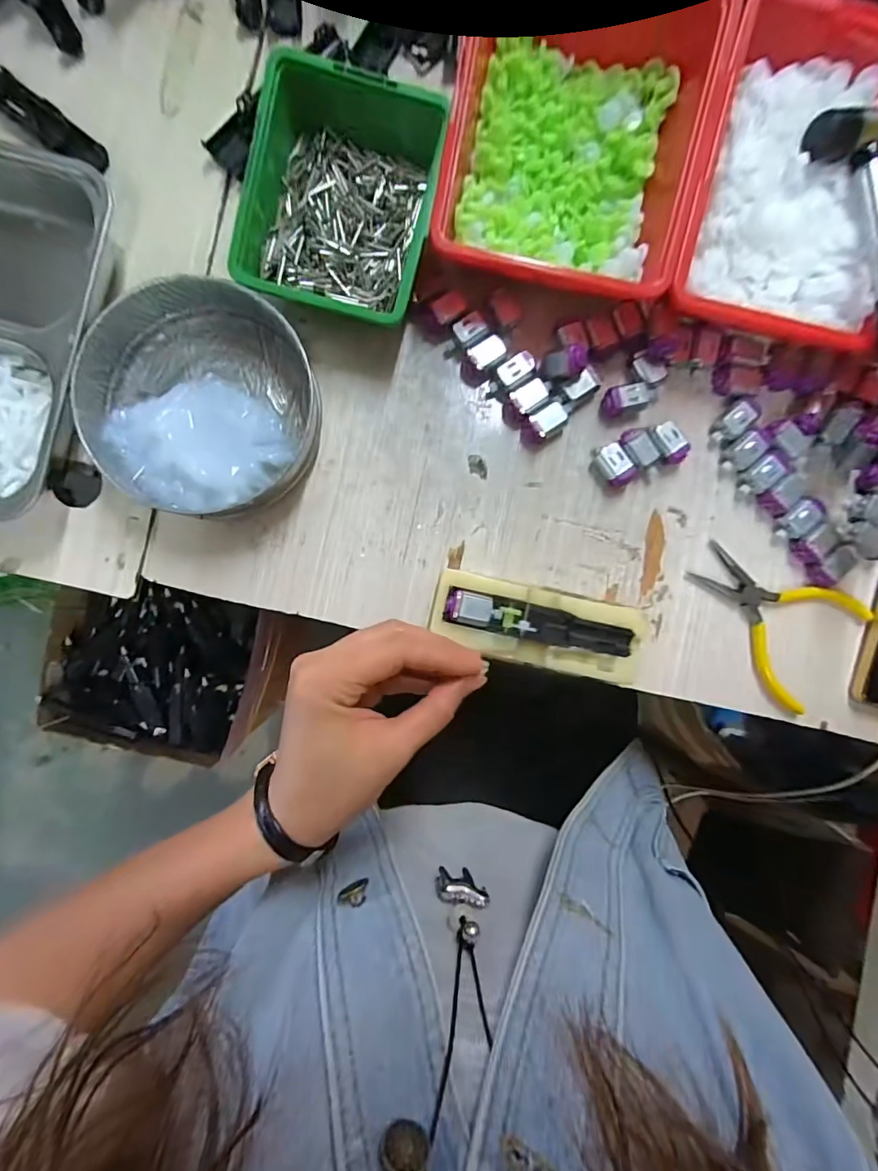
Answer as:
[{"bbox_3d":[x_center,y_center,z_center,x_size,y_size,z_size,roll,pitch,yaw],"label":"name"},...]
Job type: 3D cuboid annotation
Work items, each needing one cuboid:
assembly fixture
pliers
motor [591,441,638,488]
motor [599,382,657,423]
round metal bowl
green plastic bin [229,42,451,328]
[{"bbox_3d":[0.064,0.026,0.316,0.136,0.035,0.054,12,89,-1],"label":"assembly fixture"},{"bbox_3d":[0.230,0.018,0.332,0.115,0.011,0.088,40,89,-1],"label":"pliers"},{"bbox_3d":[0.118,-0.082,0.327,0.018,0.017,0.030,-31,91,-2],"label":"motor"},{"bbox_3d":[0.130,-0.125,0.328,0.037,0.011,0.020,-12,90,-2],"label":"motor"},{"bbox_3d":[-0.149,-0.115,0.309,0.132,0.041,0.134,0,90,-2],"label":"round metal bowl"},{"bbox_3d":[-0.059,-0.245,0.300,0.116,0.048,0.149,14,89,-1],"label":"green plastic bin"}]

